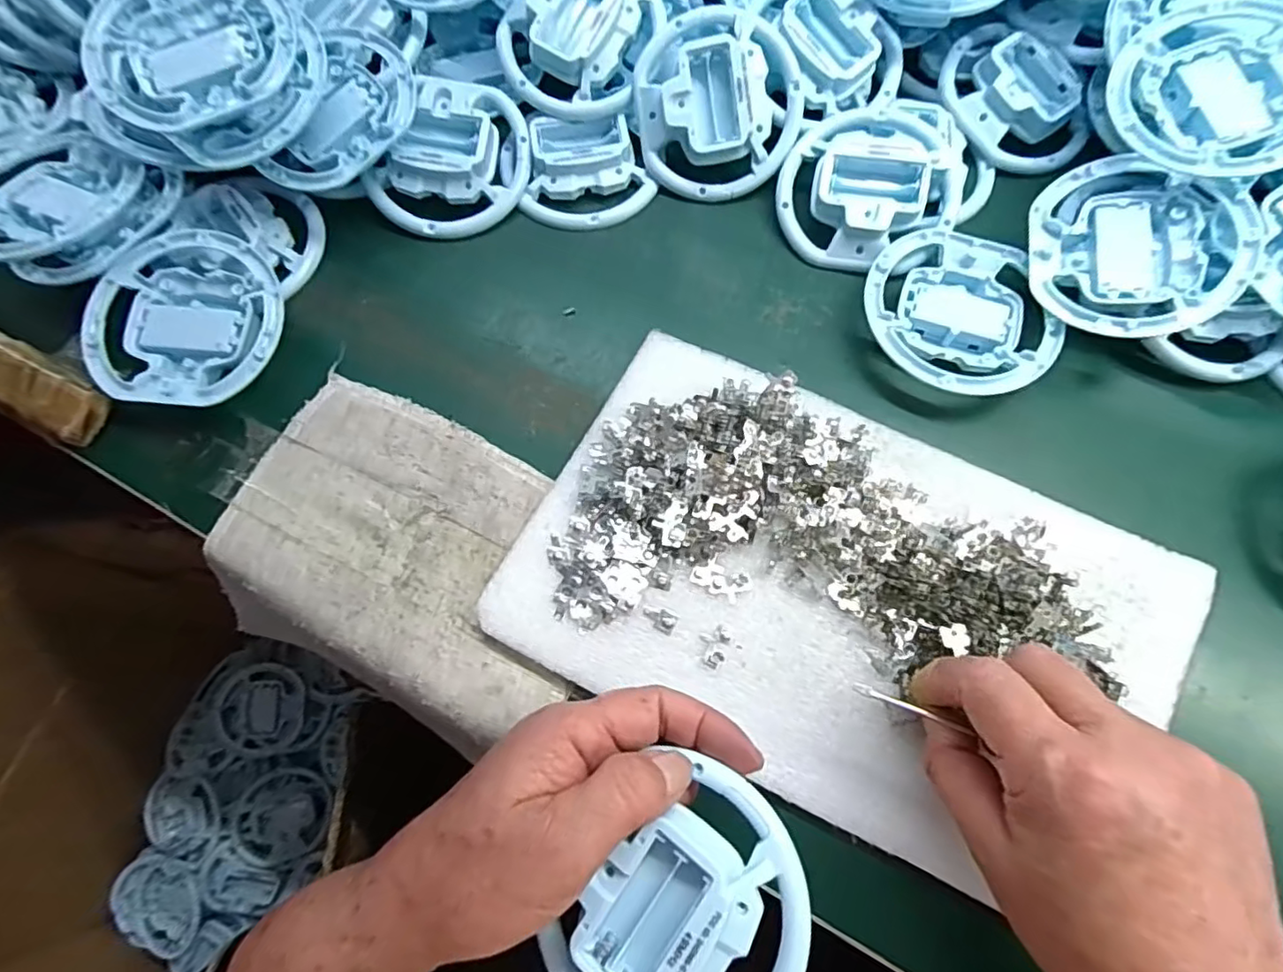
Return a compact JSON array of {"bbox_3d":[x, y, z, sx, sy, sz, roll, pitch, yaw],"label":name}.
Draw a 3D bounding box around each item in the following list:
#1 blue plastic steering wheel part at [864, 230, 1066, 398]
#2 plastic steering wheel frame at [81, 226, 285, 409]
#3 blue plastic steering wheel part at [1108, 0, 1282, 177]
[{"bbox_3d":[0.175,-0.097,0.346,0.096,0.020,0.103,0,71,1],"label":"blue plastic steering wheel part"},{"bbox_3d":[-0.249,-0.094,0.339,0.103,0.016,0.101,9,72,4],"label":"plastic steering wheel frame"},{"bbox_3d":[0.307,-0.211,0.324,0.102,0.020,0.099,25,74,9],"label":"blue plastic steering wheel part"}]

